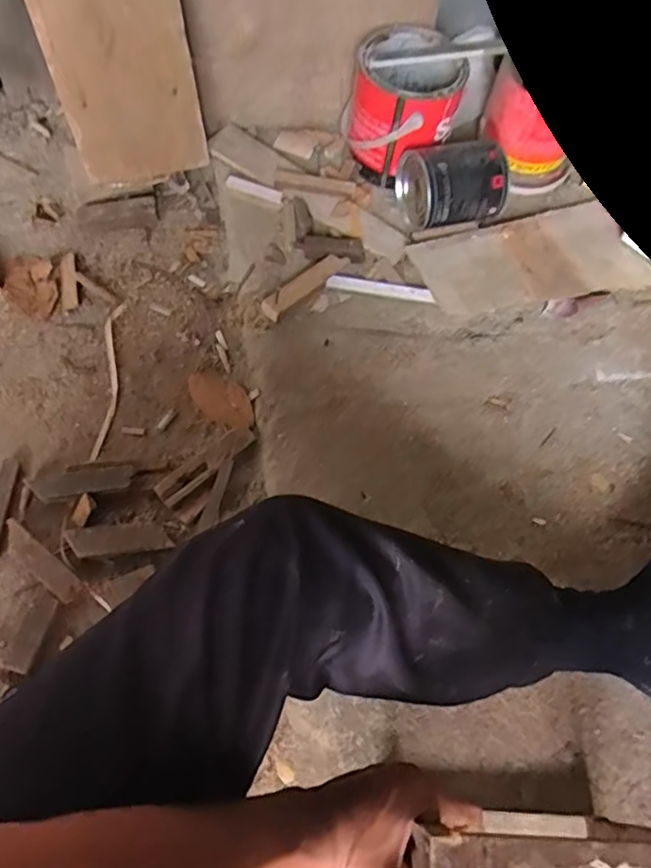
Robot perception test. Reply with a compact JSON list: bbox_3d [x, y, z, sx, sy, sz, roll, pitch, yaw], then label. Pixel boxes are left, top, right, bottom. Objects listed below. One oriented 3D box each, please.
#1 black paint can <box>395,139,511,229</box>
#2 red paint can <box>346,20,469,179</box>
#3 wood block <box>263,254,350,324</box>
[{"bbox_3d":[0.184,-0.360,0.874,0.131,0.096,0.108,-15,67,-13],"label":"black paint can"},{"bbox_3d":[0.114,-0.470,0.890,0.149,0.141,0.152,12,64,0],"label":"red paint can"},{"bbox_3d":[-0.026,-0.202,0.823,0.143,0.010,0.030,-42,92,-21],"label":"wood block"}]

